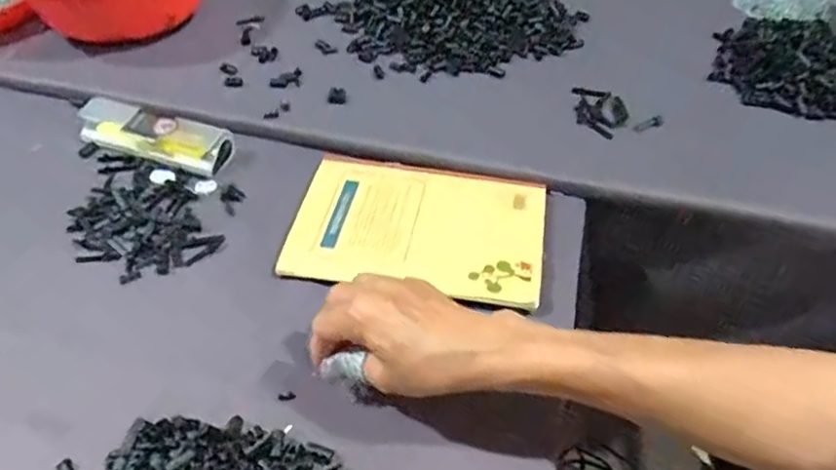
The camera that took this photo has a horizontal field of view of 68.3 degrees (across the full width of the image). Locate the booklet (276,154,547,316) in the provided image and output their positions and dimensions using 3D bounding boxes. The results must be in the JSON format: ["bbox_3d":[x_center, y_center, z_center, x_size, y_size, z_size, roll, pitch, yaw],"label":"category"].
[{"bbox_3d":[0.000,-0.011,0.524,0.208,0.017,0.146,9,46,8],"label":"booklet"}]

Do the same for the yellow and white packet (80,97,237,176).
[{"bbox_3d":[-0.256,-0.101,0.597,0.157,0.030,0.047,16,48,14],"label":"yellow and white packet"}]

